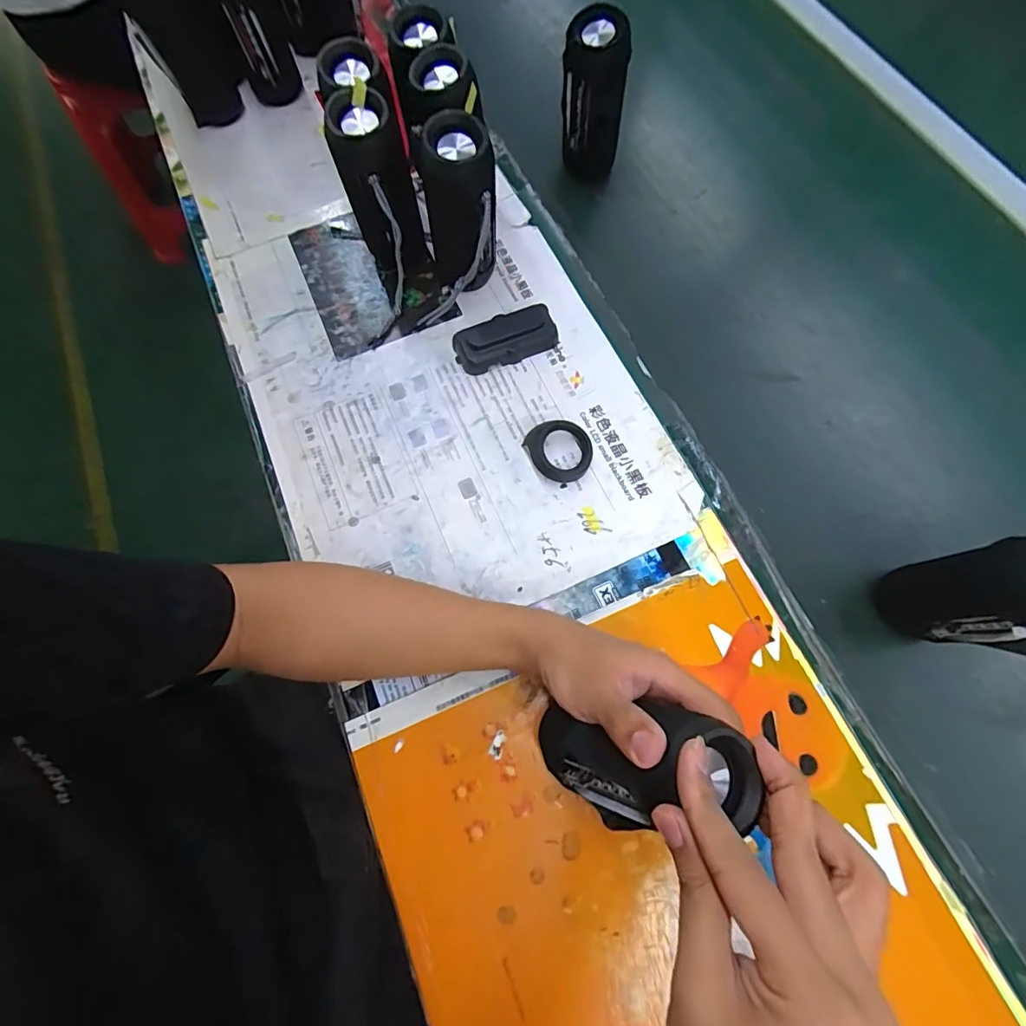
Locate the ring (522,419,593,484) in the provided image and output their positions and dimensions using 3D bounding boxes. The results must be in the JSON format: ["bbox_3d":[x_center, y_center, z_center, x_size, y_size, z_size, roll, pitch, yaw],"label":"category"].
[{"bbox_3d":[0.047,-0.062,0.470,0.058,0.024,0.061,0,70,1],"label":"ring"}]

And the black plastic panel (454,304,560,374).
[{"bbox_3d":[-0.007,-0.184,0.519,0.106,0.025,0.055,-21,71,-6],"label":"black plastic panel"}]

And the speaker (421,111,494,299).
[{"bbox_3d":[-0.050,-0.290,0.489,0.064,0.159,0.067,-12,70,-3],"label":"speaker"}]

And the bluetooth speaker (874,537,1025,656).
[{"bbox_3d":[0.347,0.067,0.367,0.065,0.156,0.054,36,75,13],"label":"bluetooth speaker"}]

